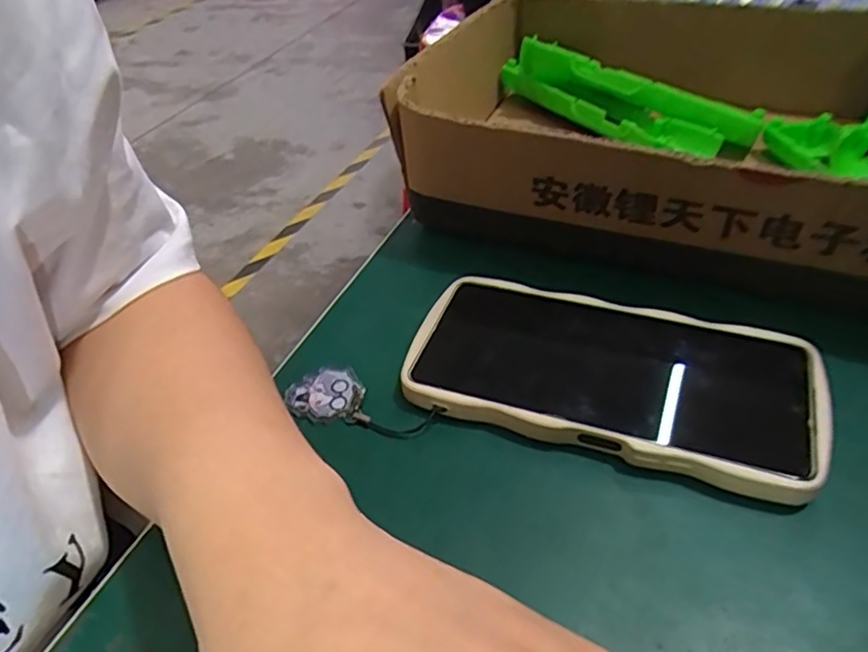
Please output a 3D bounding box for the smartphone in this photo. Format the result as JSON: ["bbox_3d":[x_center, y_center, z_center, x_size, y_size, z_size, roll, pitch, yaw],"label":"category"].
[{"bbox_3d":[0.073,0.018,0.278,0.165,0.015,0.088,13,46,18],"label":"smartphone"}]

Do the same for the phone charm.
[{"bbox_3d":[-0.033,0.033,0.278,0.068,0.005,0.030,14,46,19],"label":"phone charm"}]

